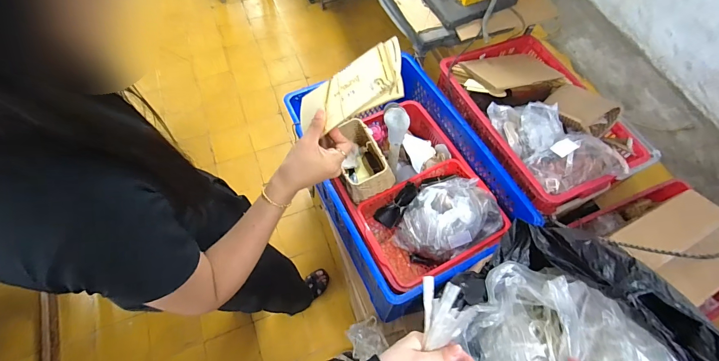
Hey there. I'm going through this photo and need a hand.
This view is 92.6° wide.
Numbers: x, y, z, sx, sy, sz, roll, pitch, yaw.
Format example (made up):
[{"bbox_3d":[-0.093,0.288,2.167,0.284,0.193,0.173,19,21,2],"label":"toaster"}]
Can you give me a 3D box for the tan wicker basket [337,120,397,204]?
[{"bbox_3d":[0.003,-0.059,1.176,0.160,0.167,0.256,-17,66,-10],"label":"tan wicker basket"}]

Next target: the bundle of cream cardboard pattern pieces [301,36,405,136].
[{"bbox_3d":[-0.018,-0.124,0.479,0.172,0.008,0.081,-19,71,31],"label":"bundle of cream cardboard pattern pieces"}]

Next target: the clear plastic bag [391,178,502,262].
[{"bbox_3d":[0.271,0.120,1.091,0.300,0.162,0.231,-29,68,-15],"label":"clear plastic bag"}]

